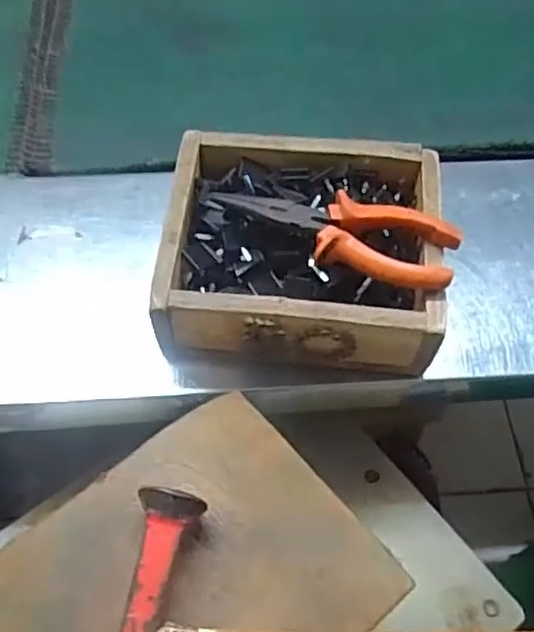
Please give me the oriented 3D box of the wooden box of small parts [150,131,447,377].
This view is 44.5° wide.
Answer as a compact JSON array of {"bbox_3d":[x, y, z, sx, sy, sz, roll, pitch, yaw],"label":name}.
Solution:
[{"bbox_3d":[0.023,-0.042,0.449,0.179,0.084,0.166,6,59,2],"label":"wooden box of small parts"}]

